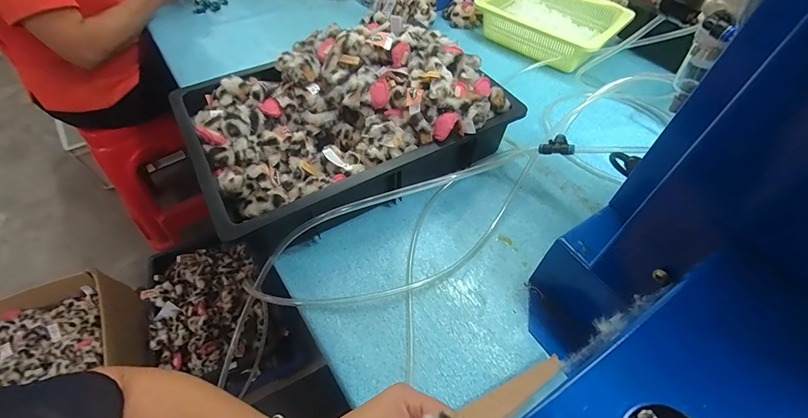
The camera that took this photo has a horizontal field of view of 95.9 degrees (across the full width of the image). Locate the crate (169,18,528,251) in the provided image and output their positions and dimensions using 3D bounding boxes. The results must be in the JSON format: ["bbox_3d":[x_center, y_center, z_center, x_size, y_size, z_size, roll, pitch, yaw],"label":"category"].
[{"bbox_3d":[-0.083,-0.139,0.548,0.412,0.146,0.289,-25,57,-17],"label":"crate"}]

